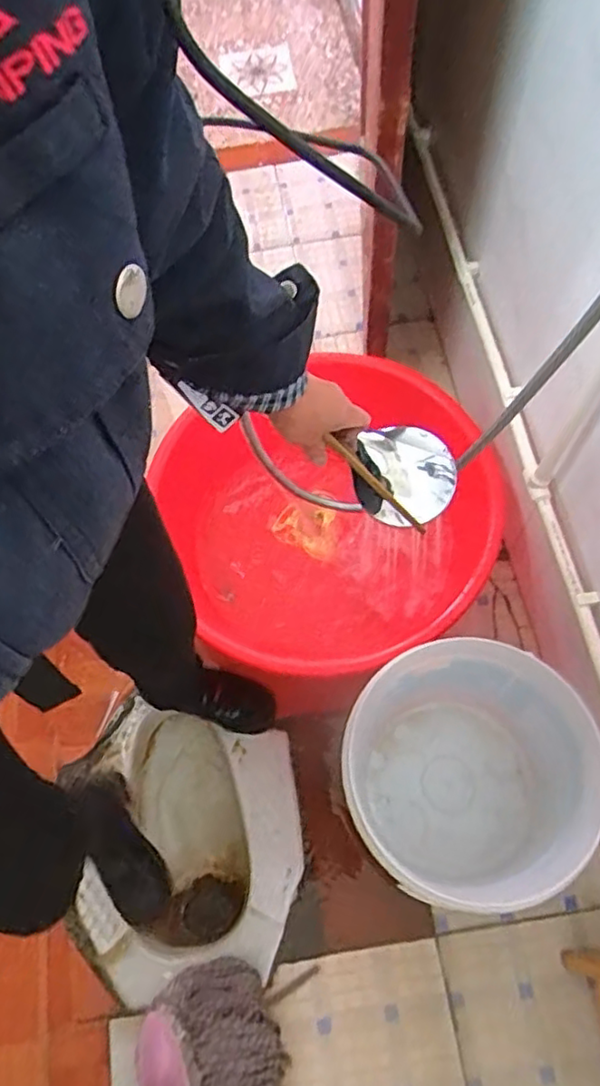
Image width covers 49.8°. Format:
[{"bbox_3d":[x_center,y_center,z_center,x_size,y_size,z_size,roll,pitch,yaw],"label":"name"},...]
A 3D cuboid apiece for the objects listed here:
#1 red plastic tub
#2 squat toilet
[{"bbox_3d":[0.047,-0.059,1.152,0.569,0.209,0.612,-1,66,2],"label":"red plastic tub"},{"bbox_3d":[-0.188,0.485,1.103,0.377,0.137,0.459,-7,66,-1],"label":"squat toilet"}]

